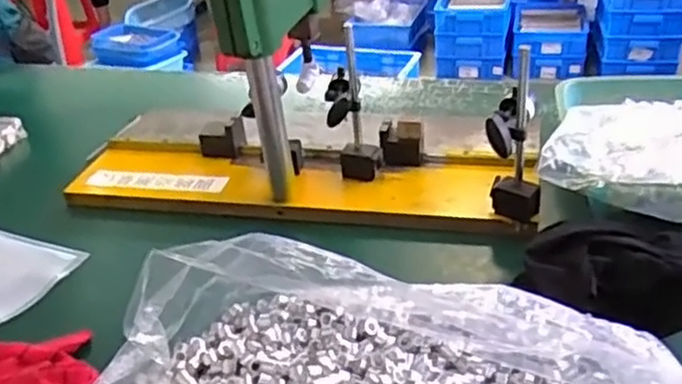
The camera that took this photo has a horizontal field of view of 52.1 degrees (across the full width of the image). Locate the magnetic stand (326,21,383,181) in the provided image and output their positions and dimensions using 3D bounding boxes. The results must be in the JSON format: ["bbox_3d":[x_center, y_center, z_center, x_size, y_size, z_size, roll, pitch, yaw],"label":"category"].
[{"bbox_3d":[0.013,-0.111,0.842,0.062,0.187,0.067,-3,31,2],"label":"magnetic stand"}]

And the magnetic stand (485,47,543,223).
[{"bbox_3d":[0.187,-0.059,0.741,0.059,0.180,0.056,6,33,18],"label":"magnetic stand"}]

